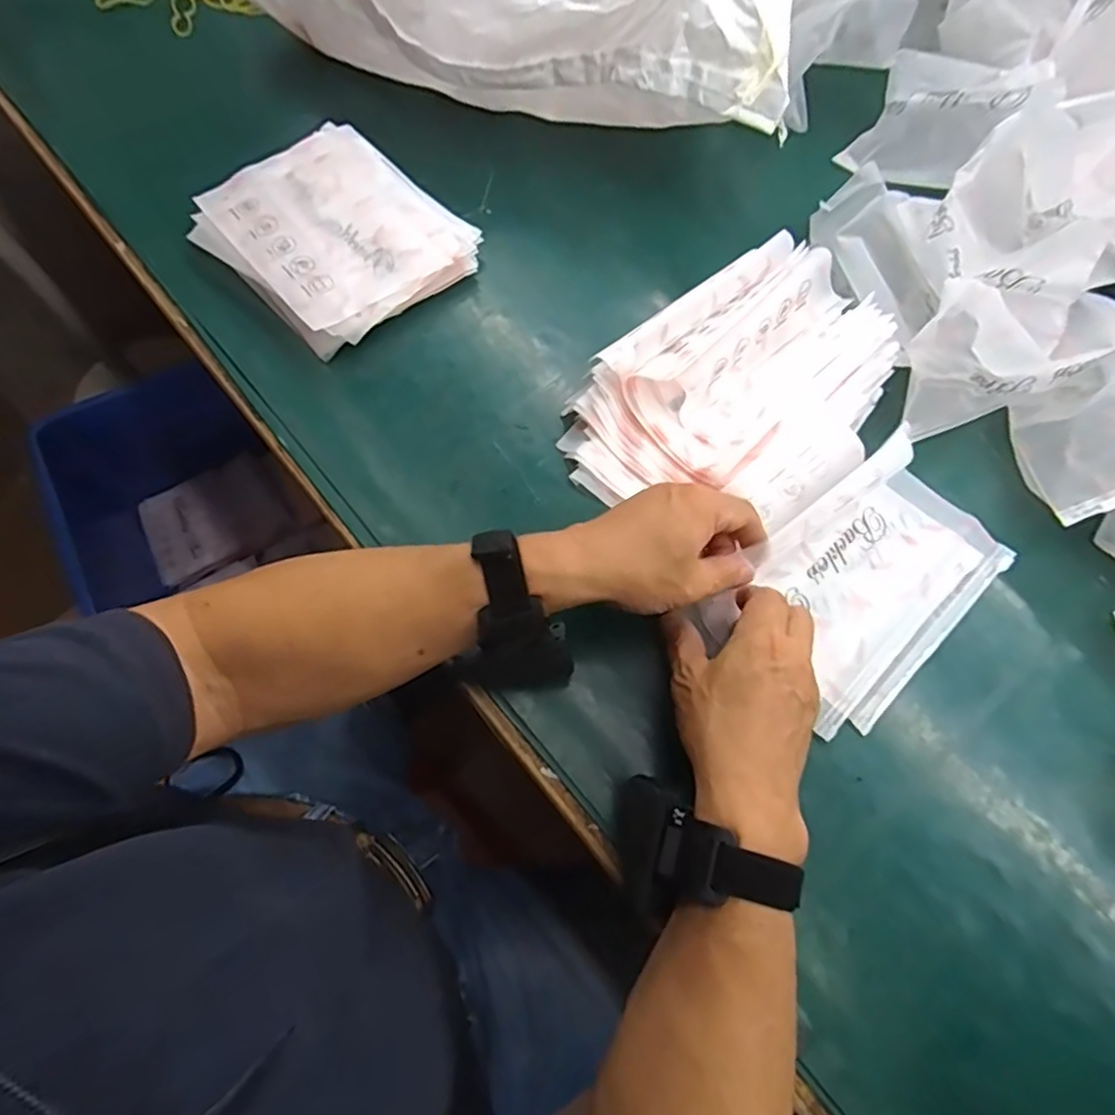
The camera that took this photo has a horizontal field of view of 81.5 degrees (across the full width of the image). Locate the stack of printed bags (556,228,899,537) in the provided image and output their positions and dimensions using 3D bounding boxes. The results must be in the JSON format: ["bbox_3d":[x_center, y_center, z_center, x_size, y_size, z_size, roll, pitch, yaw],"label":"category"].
[{"bbox_3d":[0.144,-0.119,0.481,0.258,0.069,0.178,-33,73,-15],"label":"stack of printed bags"}]

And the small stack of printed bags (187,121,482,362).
[{"bbox_3d":[-0.184,-0.271,0.540,0.195,0.021,0.169,42,73,12],"label":"small stack of printed bags"}]

